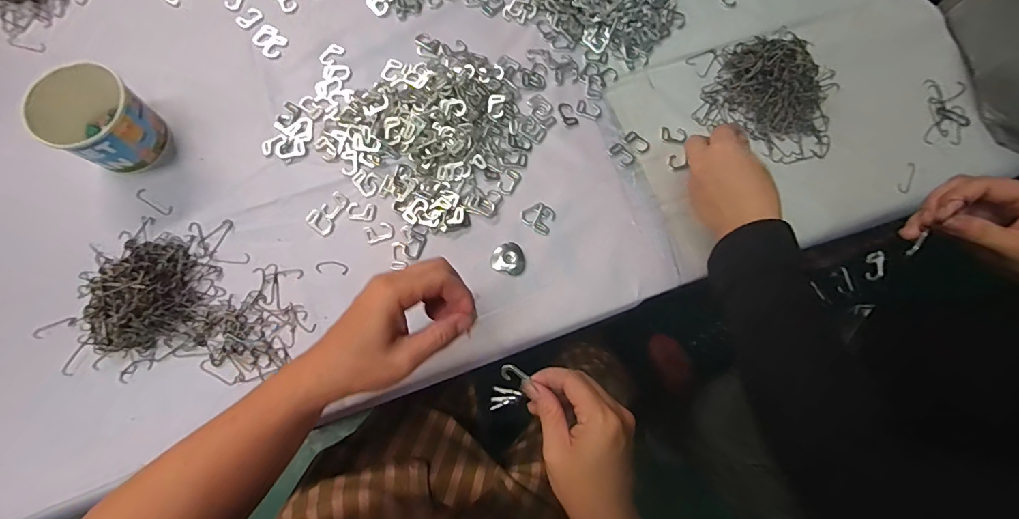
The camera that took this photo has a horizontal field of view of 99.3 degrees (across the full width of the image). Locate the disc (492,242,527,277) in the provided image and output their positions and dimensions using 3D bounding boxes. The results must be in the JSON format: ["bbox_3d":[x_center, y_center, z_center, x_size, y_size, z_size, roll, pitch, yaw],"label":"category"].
[{"bbox_3d":[0.000,-0.002,0.468,0.037,0.011,0.034,0,76,-1],"label":"disc"}]

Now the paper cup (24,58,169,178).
[{"bbox_3d":[-0.430,-0.143,0.464,0.090,0.080,0.090,0,76,-1],"label":"paper cup"}]

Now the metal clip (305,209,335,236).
[{"bbox_3d":[-0.208,-0.041,0.475,0.034,0.004,0.020,35,78,7],"label":"metal clip"}]

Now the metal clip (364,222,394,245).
[{"bbox_3d":[-0.143,-0.030,0.474,0.030,0.004,0.021,-18,77,-6],"label":"metal clip"}]

